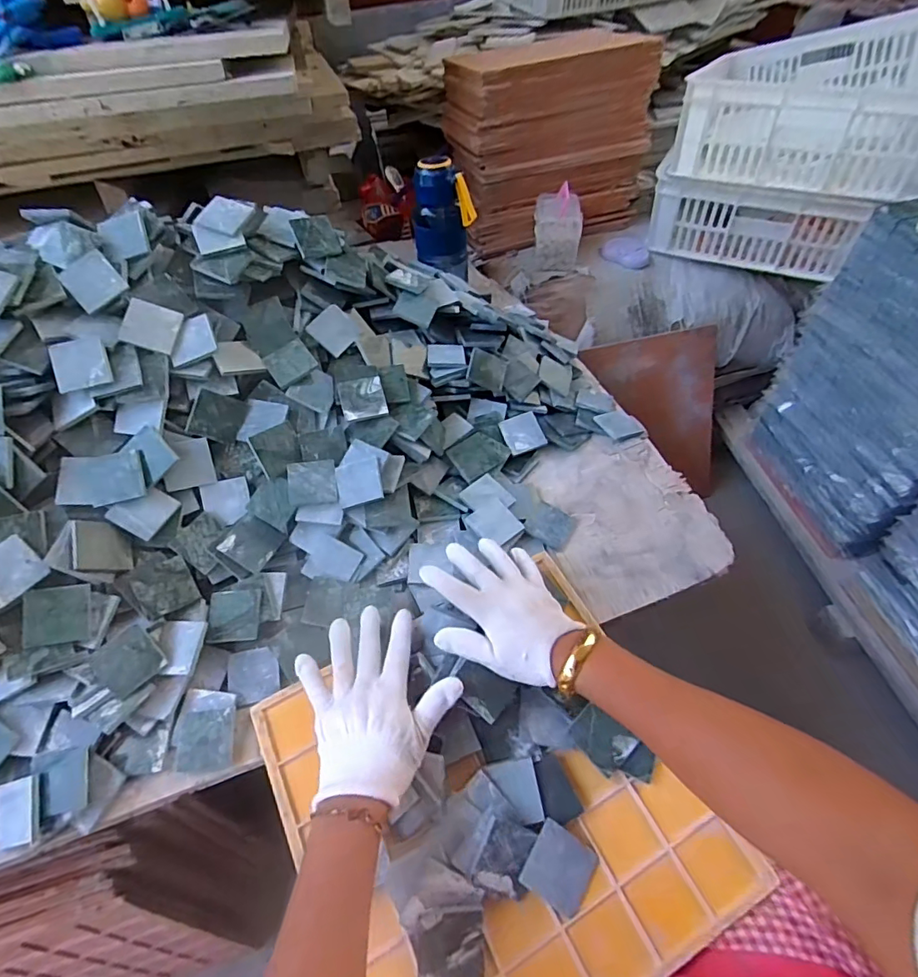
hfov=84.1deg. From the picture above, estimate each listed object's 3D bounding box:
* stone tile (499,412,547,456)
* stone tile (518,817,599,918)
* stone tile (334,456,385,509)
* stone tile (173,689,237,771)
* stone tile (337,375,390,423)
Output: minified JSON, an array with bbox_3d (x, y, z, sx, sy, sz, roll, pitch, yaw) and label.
[{"bbox_3d":[0.084,-0.073,0.669,0.050,0.005,0.050,-21,82,-2],"label":"stone tile"},{"bbox_3d":[0.080,0.296,0.398,0.052,0.005,0.047,37,64,1],"label":"stone tile"},{"bbox_3d":[-0.110,-0.007,0.562,0.053,0.007,0.048,-16,80,15],"label":"stone tile"},{"bbox_3d":[-0.245,0.230,0.489,0.057,0.010,0.069,-6,64,2],"label":"stone tile"},{"bbox_3d":[-0.113,-0.106,0.598,0.051,0.005,0.051,-13,73,-8],"label":"stone tile"}]

